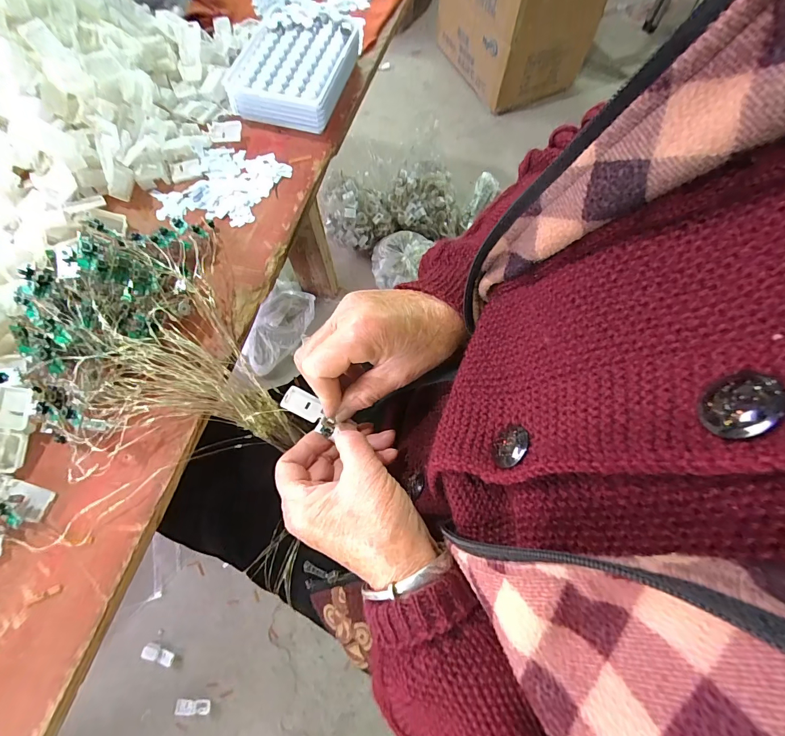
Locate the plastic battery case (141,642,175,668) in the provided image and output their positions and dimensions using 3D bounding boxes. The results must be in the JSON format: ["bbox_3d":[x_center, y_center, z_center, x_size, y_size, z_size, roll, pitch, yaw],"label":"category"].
[{"bbox_3d":[-0.408,0.499,0.662,0.054,0.009,0.025,18,69,6],"label":"plastic battery case"}]

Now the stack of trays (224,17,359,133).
[{"bbox_3d":[-0.095,-0.293,0.378,0.106,0.033,0.128,10,70,4],"label":"stack of trays"}]

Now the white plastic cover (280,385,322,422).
[{"bbox_3d":[-0.064,0.026,0.272,0.029,0.004,0.020,26,46,-14],"label":"white plastic cover"}]

